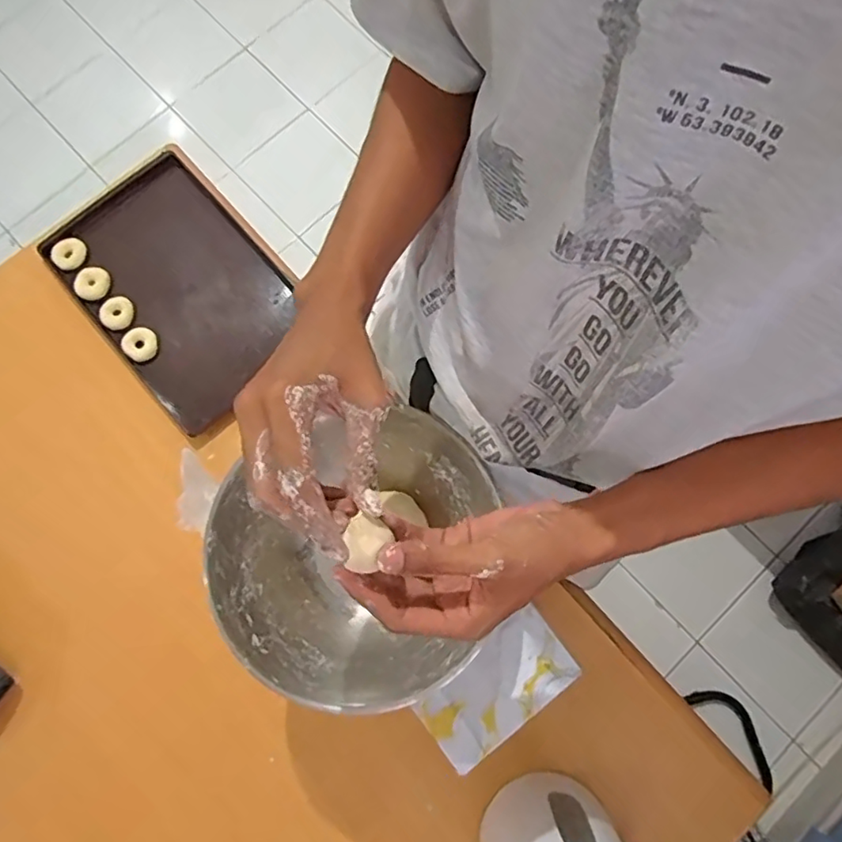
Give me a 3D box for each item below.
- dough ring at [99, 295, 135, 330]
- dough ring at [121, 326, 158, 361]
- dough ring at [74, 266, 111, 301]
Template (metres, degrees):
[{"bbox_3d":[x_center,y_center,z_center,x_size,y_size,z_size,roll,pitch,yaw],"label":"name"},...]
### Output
[{"bbox_3d":[-0.426,-0.151,0.800,0.048,0.016,0.043,-43,81,-8],"label":"dough ring"},{"bbox_3d":[-0.389,-0.107,0.792,0.040,0.024,0.045,37,81,8],"label":"dough ring"},{"bbox_3d":[-0.464,-0.195,0.802,0.045,0.017,0.050,42,82,8],"label":"dough ring"}]

